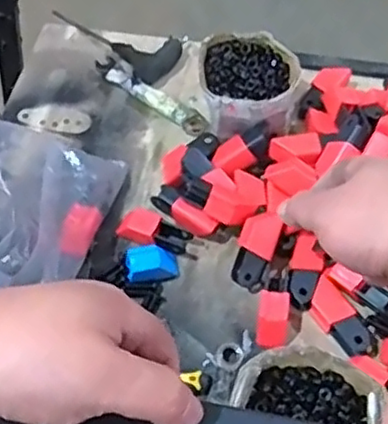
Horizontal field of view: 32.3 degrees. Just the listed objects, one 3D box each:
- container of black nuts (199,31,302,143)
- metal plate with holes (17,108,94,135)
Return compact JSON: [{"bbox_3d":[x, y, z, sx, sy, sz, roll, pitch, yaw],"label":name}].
[{"bbox_3d":[0.068,-0.152,0.819,0.126,0.067,0.140,5,58,6],"label":"container of black nuts"},{"bbox_3d":[-0.176,-0.120,0.858,0.092,0.011,0.033,12,59,10],"label":"metal plate with holes"}]

